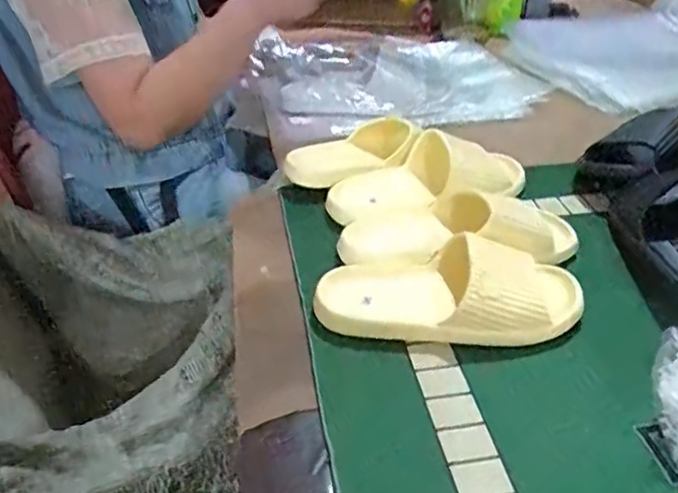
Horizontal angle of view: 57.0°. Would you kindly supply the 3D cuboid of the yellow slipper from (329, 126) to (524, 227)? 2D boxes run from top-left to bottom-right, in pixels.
[{"bbox_3d":[0.107,-0.077,0.715,0.237,0.066,0.089,-12,35,-14],"label":"yellow slipper"}]

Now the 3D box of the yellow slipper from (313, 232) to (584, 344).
[{"bbox_3d":[0.098,0.034,0.556,0.235,0.065,0.090,-1,34,1],"label":"yellow slipper"}]

